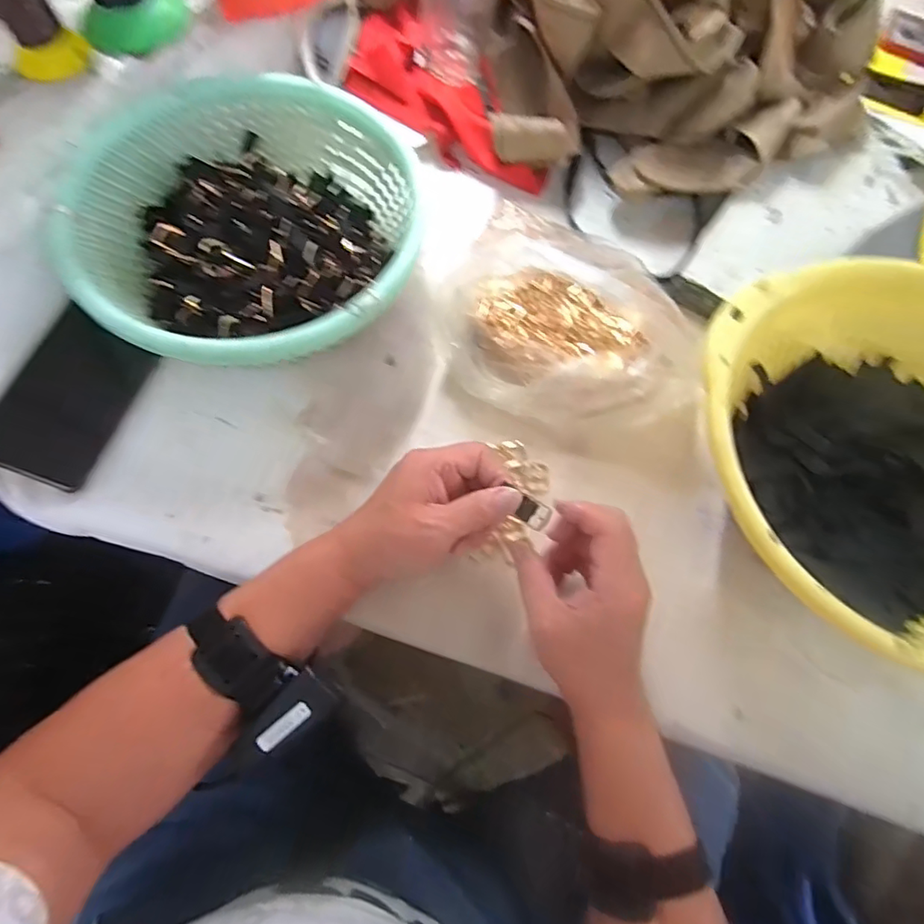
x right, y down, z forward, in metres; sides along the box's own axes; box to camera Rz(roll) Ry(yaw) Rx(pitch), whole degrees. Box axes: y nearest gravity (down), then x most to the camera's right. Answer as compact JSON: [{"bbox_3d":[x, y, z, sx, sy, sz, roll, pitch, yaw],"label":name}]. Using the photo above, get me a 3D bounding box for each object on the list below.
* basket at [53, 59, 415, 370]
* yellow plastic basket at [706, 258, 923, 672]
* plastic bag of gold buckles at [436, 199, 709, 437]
[{"bbox_3d":[-0.168,-0.204,0.447,0.262,0.074,0.302,-3,71,-4],"label":"basket"},{"bbox_3d":[0.297,0.002,0.388,0.298,0.106,0.259,40,72,11],"label":"yellow plastic basket"},{"bbox_3d":[0.099,-0.129,0.471,0.215,0.042,0.202,18,71,4],"label":"plastic bag of gold buckles"}]

